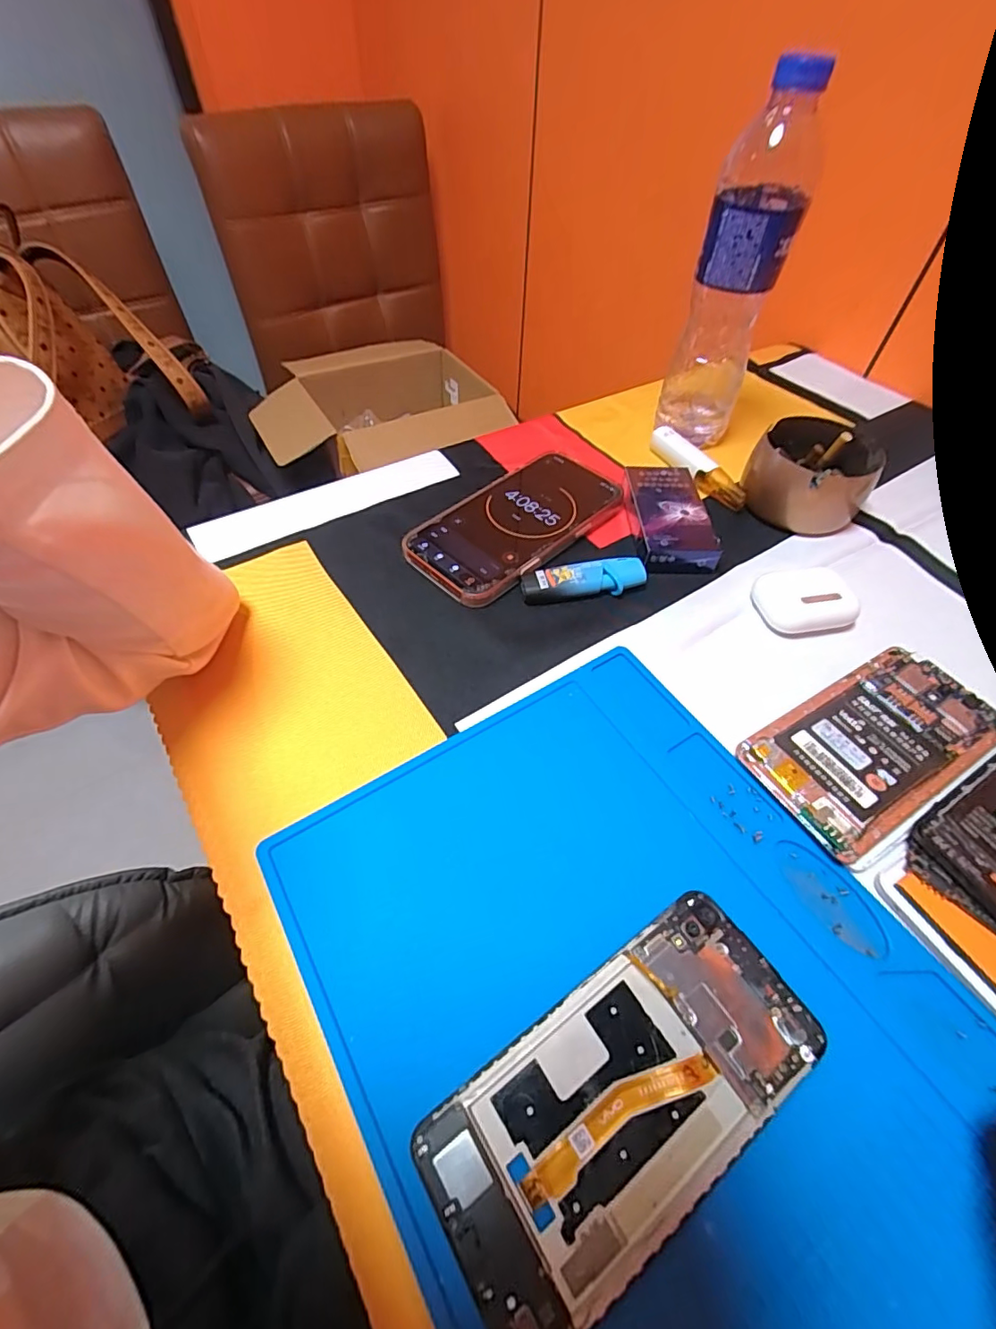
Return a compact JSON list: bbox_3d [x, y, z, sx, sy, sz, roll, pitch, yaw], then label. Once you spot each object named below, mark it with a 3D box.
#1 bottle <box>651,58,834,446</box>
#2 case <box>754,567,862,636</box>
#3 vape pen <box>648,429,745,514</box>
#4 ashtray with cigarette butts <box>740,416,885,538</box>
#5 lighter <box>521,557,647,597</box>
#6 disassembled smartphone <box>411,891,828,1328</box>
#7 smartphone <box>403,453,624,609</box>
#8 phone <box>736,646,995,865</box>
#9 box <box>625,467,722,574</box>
[{"bbox_3d":[0.173,-0.273,0.394,0.061,0.218,0.053,17,55,11],"label":"bottle"},{"bbox_3d":[0.197,-0.040,0.343,0.053,0.025,0.042,-9,54,-8],"label":"case"},{"bbox_3d":[0.167,-0.164,0.435,0.022,0.021,0.102,-21,57,-17],"label":"vape pen"},{"bbox_3d":[0.239,-0.143,0.406,0.084,0.049,0.087,1,53,-1],"label":"ashtray with cigarette butts"},{"bbox_3d":[0.058,-0.057,0.354,0.083,0.016,0.022,-6,53,-6],"label":"lighter"},{"bbox_3d":[0.049,0.158,0.197,0.149,0.009,0.071,-28,58,-20],"label":"disassembled smartphone"},{"bbox_3d":[0.014,-0.105,0.389,0.083,0.014,0.164,38,61,24],"label":"smartphone"},{"bbox_3d":[0.201,0.042,0.285,0.139,0.014,0.068,-25,58,-19],"label":"phone"},{"bbox_3d":[0.125,-0.109,0.390,0.050,0.023,0.096,0,53,-1],"label":"box"}]

